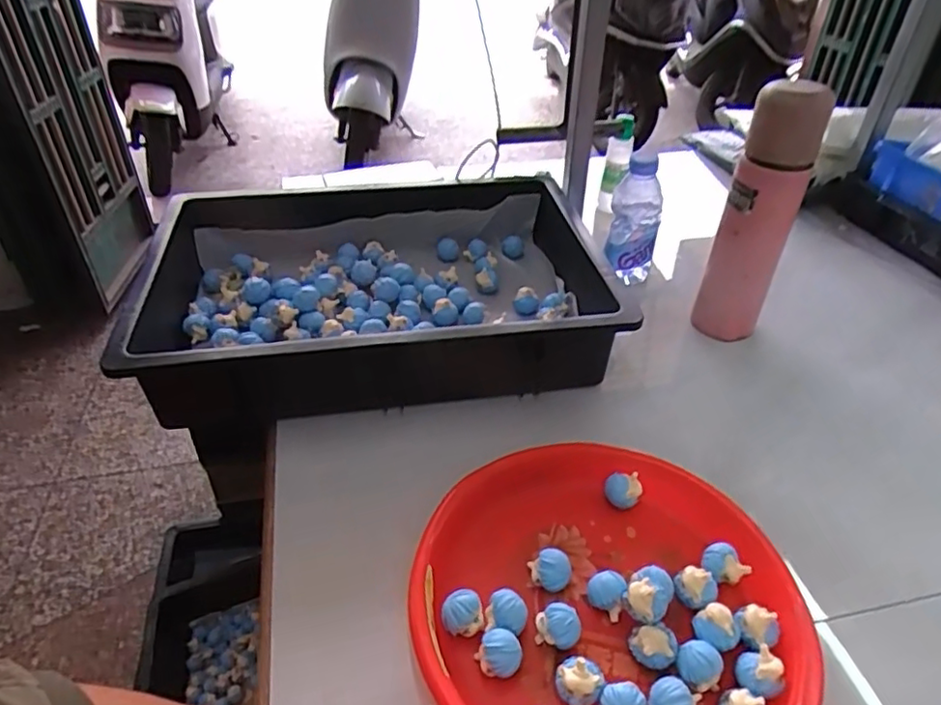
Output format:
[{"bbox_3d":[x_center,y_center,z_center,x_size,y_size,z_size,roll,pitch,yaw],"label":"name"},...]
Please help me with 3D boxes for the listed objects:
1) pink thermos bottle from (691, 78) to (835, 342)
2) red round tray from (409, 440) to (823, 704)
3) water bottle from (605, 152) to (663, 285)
[{"bbox_3d":[0.283,-0.127,0.622,0.067,0.259,0.055,16,42,19],"label":"pink thermos bottle"},{"bbox_3d":[0.092,0.172,0.424,0.248,0.041,0.247,0,39,0],"label":"red round tray"},{"bbox_3d":[0.189,-0.149,0.718,0.057,0.149,0.046,9,40,13],"label":"water bottle"}]

